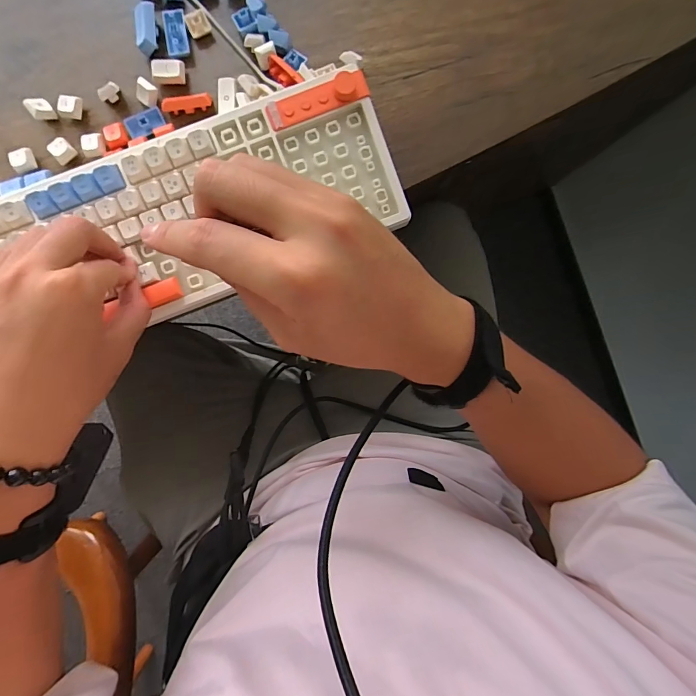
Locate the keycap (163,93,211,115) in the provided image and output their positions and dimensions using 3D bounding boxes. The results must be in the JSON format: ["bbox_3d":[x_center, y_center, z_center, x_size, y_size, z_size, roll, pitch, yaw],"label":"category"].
[{"bbox_3d":[-0.142,-0.217,0.333,0.043,0.008,0.012,-9,91,-2],"label":"keycap"}]

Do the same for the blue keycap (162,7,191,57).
[{"bbox_3d":[-0.152,-0.280,0.333,0.019,0.006,0.039,-9,91,-2],"label":"blue keycap"}]

